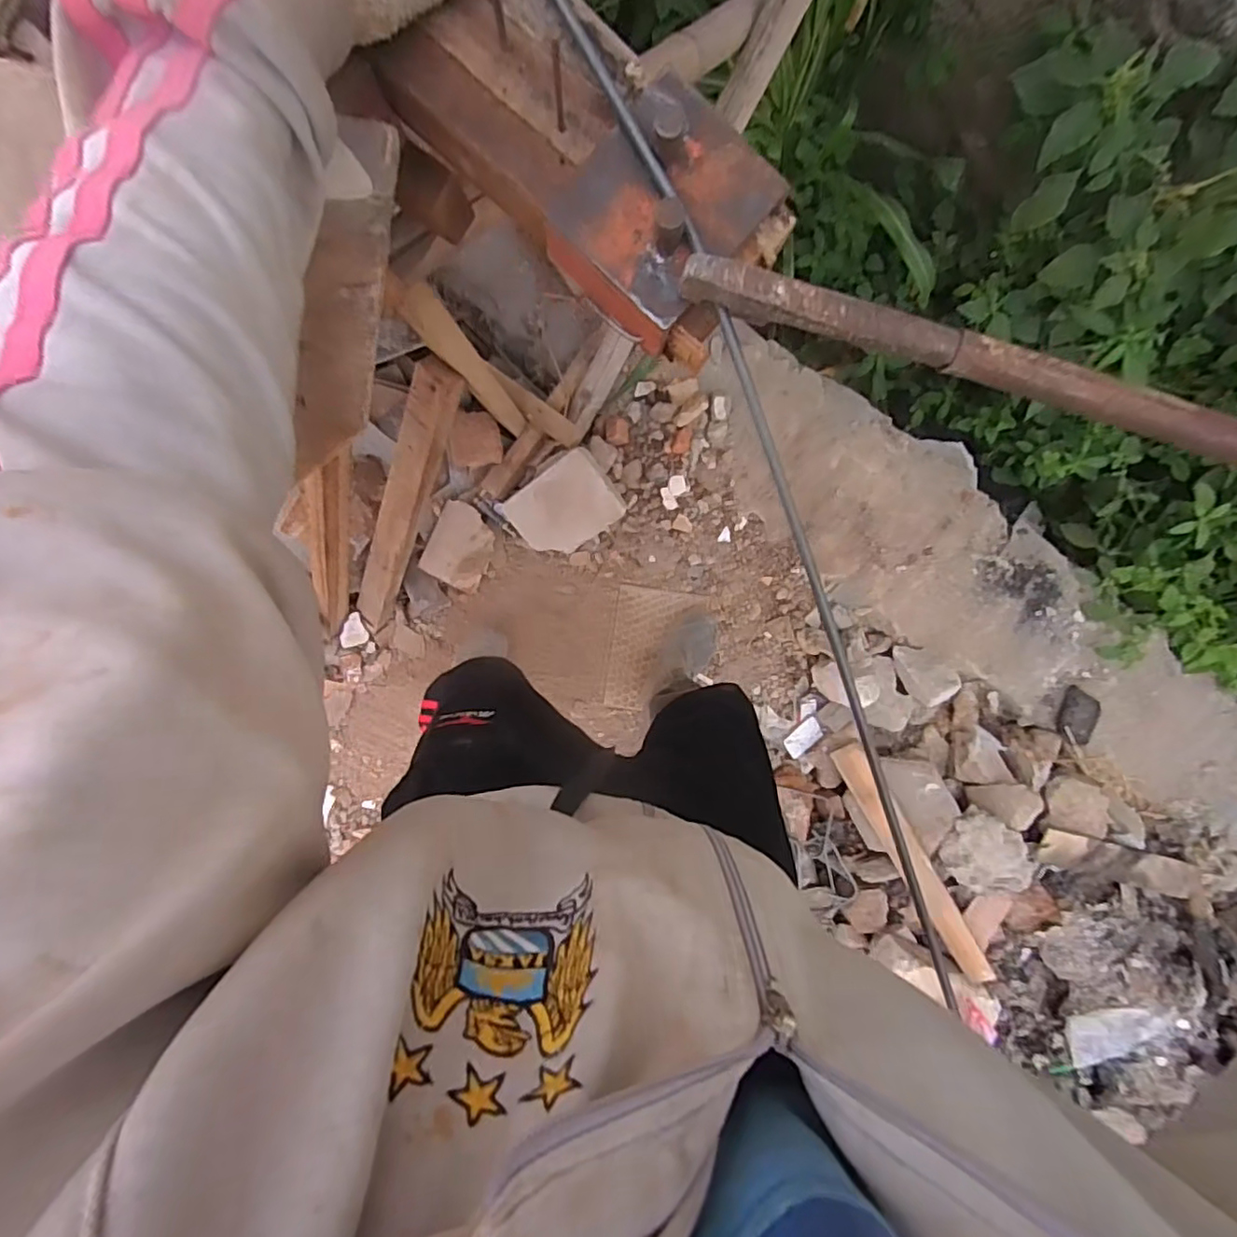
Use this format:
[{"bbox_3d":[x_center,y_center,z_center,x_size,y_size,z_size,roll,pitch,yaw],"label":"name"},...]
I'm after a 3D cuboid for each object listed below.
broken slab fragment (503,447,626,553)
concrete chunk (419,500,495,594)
[{"bbox_3d":[-0.104,-0.219,1.239,0.205,0.055,0.154,-30,91,26],"label":"broken slab fragment"},{"bbox_3d":[-0.322,-0.148,1.279,0.125,0.038,0.159,29,97,-3],"label":"concrete chunk"}]

